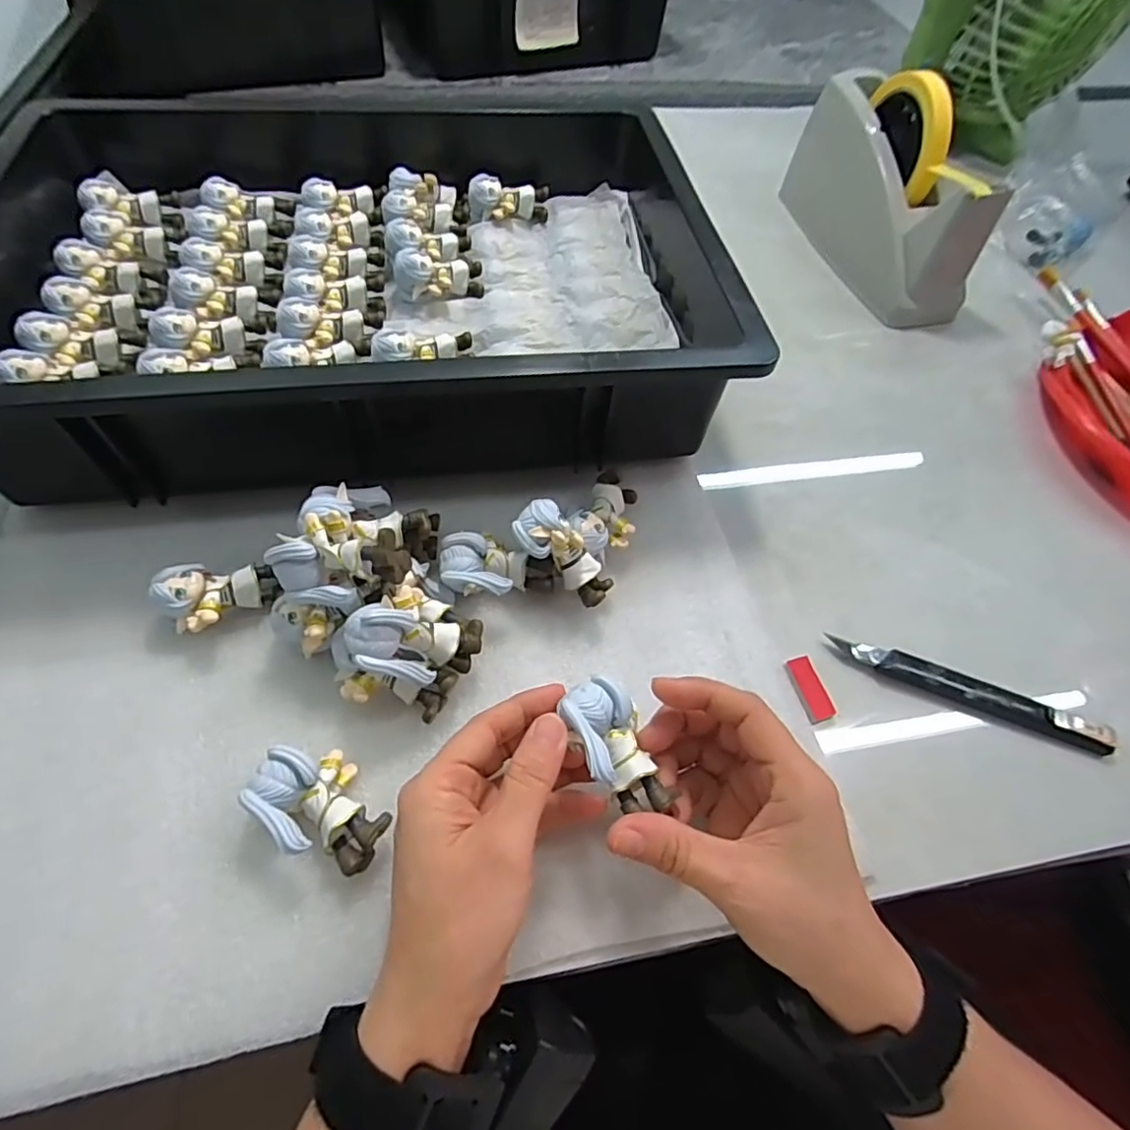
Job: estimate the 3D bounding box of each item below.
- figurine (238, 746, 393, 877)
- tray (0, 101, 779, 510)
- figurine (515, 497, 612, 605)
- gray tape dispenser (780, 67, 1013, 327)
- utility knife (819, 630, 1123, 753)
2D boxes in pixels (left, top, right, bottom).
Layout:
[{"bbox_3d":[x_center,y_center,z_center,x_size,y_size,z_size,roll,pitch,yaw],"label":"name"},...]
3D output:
[{"bbox_3d":[-0.106,0.107,0.265,0.060,0.026,0.039,35,62,16],"label":"figurine"},{"bbox_3d":[-0.147,-0.215,0.425,0.472,0.085,0.381,-9,59,-10],"label":"tray"},{"bbox_3d":[0.002,-0.006,0.318,0.061,0.024,0.026,49,61,-14],"label":"figurine"},{"bbox_3d":[0.273,-0.316,0.504,0.080,0.107,0.211,-7,59,-9],"label":"gray tape dispenser"},{"bbox_3d":[0.218,0.068,0.326,0.145,0.008,0.017,20,59,8],"label":"utility knife"}]

